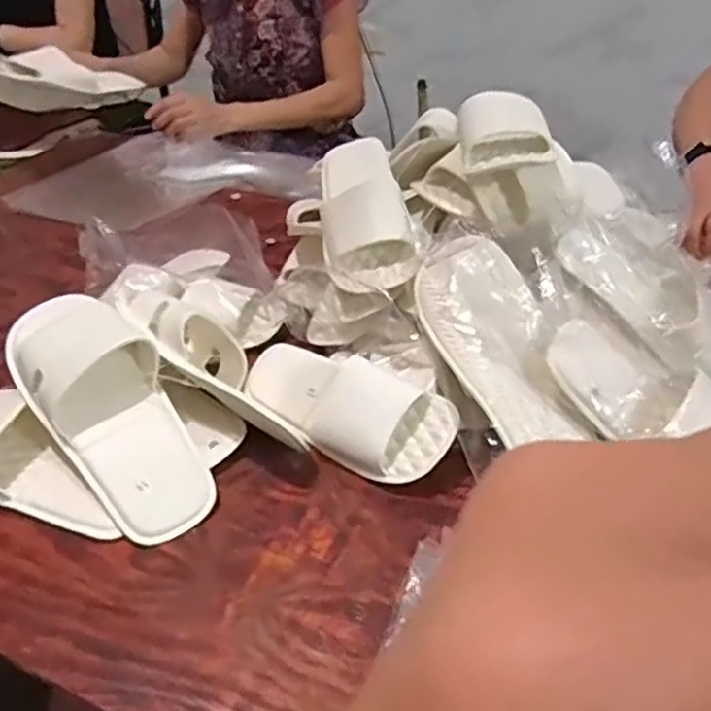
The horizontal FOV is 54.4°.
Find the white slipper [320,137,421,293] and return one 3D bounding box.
[{"bbox_3d":[0.007,-0.160,0.759,0.091,0.066,0.241,-8,56,-7],"label":"white slipper"}]

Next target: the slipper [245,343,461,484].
[{"bbox_3d":[-0.018,0.049,0.676,0.232,0.058,0.093,20,69,29],"label":"slipper"}]

